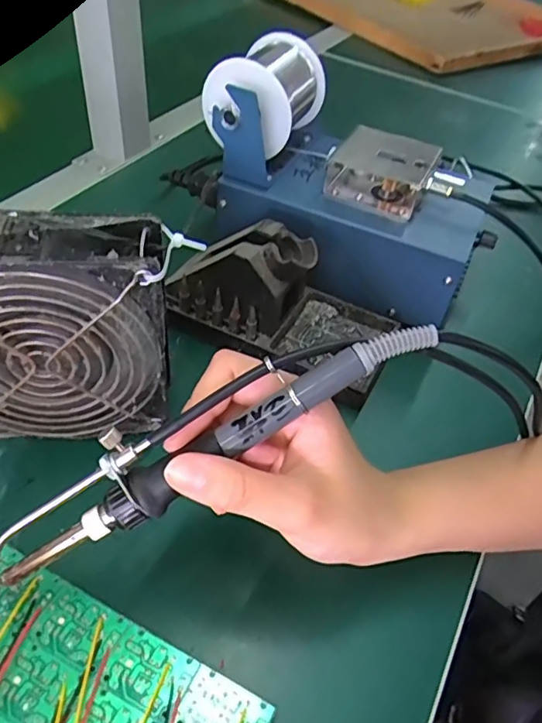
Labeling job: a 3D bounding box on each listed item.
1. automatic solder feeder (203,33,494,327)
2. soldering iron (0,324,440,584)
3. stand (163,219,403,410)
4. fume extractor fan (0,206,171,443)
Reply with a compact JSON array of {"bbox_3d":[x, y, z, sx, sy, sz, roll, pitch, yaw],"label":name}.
[{"bbox_3d":[0.051,-0.127,0.406,0.210,0.129,0.110,26,49,18],"label":"automatic solder feeder"},{"bbox_3d":[-0.025,0.030,0.224,0.189,0.031,0.026,-30,52,0],"label":"soldering iron"},{"bbox_3d":[0.012,-0.045,0.370,0.145,0.070,0.075,25,49,17],"label":"stand"},{"bbox_3d":[-0.113,-0.014,0.287,0.119,0.120,0.041,-1,46,-7],"label":"fume extractor fan"}]

